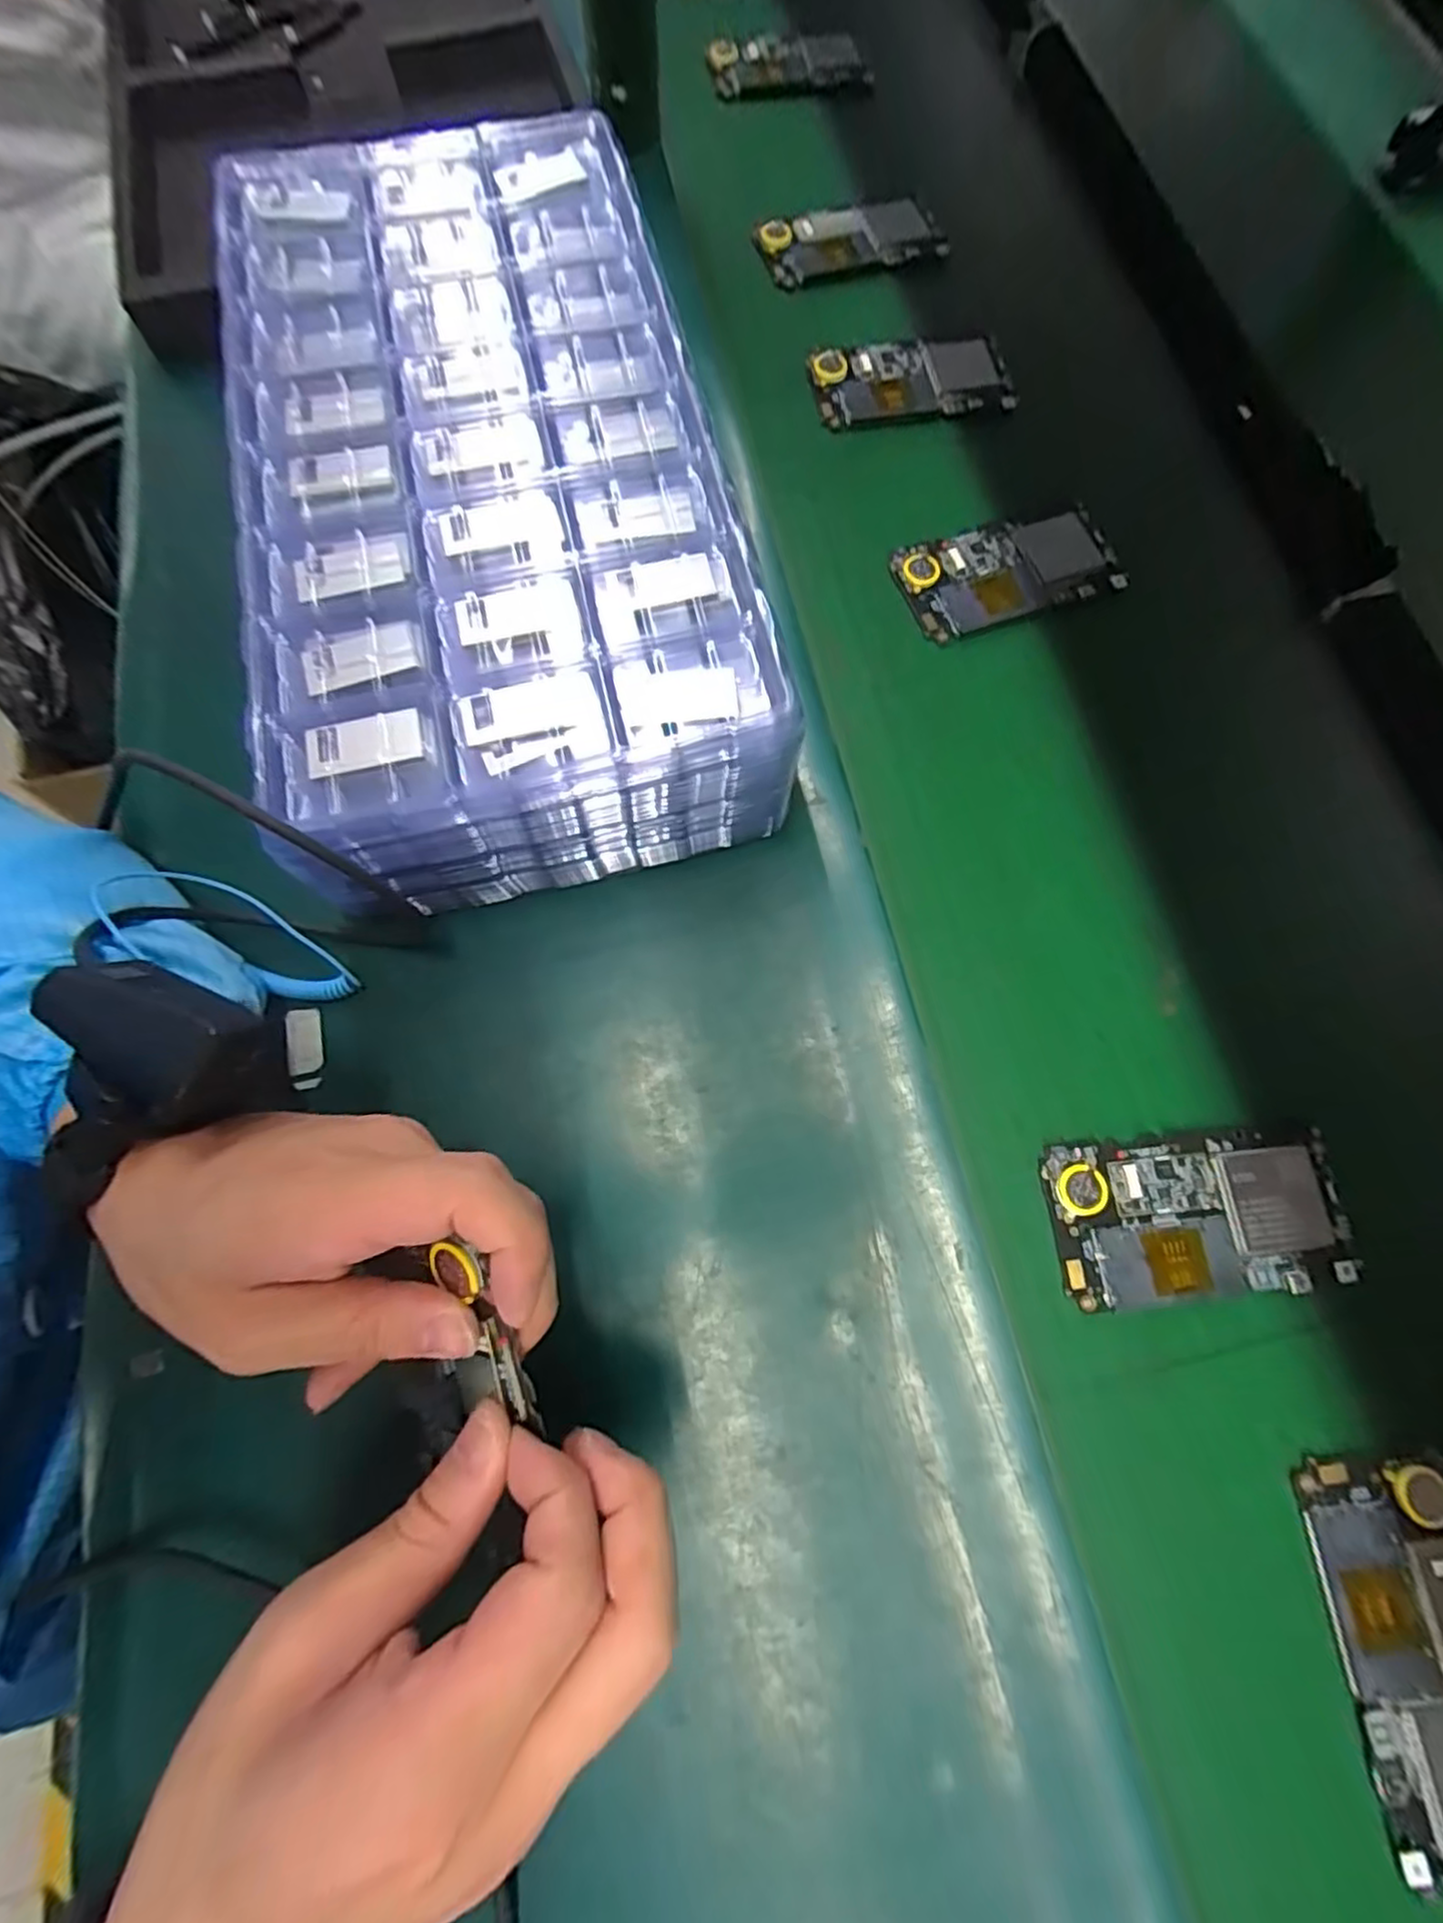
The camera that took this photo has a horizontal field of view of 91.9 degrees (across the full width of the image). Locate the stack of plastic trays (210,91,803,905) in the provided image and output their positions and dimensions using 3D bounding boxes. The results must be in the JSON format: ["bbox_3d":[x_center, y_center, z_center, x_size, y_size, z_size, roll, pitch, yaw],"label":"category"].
[{"bbox_3d":[-0.114,-0.229,0.342,0.201,0.101,0.391,-12,66,-8],"label":"stack of plastic trays"}]

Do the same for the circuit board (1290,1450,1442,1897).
[{"bbox_3d":[0.257,0.254,0.254,0.060,0.006,0.122,-3,65,-4],"label":"circuit board"}]

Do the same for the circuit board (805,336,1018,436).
[{"bbox_3d":[0.119,-0.363,0.435,0.125,0.010,0.059,-9,81,-3],"label":"circuit board"}]

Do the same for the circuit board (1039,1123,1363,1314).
[{"bbox_3d":[0.203,0.108,0.296,0.123,0.007,0.065,-4,65,-4],"label":"circuit board"}]

